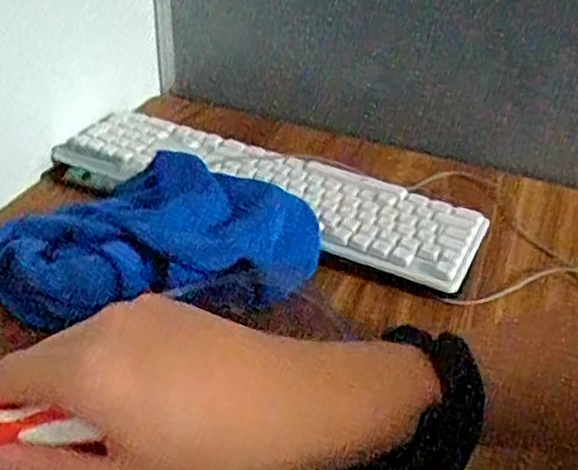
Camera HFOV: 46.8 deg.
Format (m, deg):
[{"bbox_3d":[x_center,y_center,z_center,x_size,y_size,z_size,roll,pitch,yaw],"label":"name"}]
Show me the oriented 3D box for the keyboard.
[{"bbox_3d":[-0.030,-0.053,0.668,0.439,0.026,0.119,19,41,20],"label":"keyboard"}]

